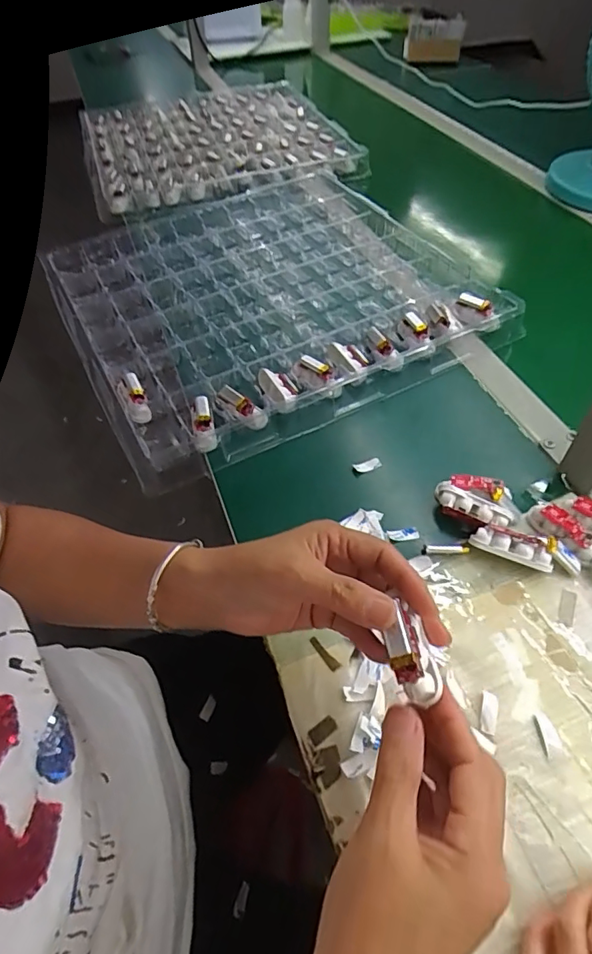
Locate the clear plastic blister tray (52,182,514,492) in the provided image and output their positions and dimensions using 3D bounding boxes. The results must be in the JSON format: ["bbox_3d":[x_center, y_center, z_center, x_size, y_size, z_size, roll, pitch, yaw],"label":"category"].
[{"bbox_3d":[-0.055,-0.249,0.658,0.458,0.034,0.511,-23,54,-16],"label":"clear plastic blister tray"}]

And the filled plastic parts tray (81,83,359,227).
[{"bbox_3d":[-0.174,-0.666,0.999,0.460,0.032,0.505,-16,52,-10],"label":"filled plastic parts tray"}]

